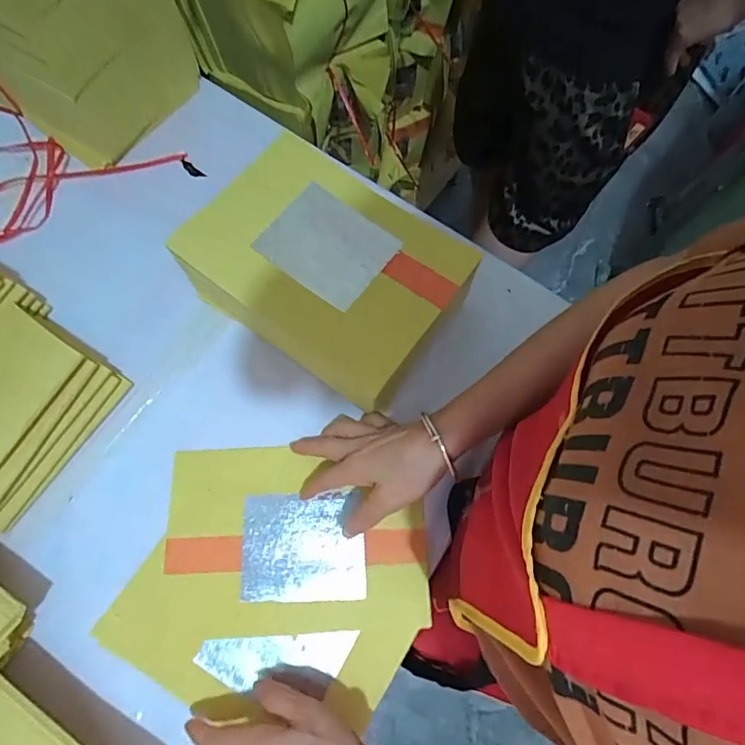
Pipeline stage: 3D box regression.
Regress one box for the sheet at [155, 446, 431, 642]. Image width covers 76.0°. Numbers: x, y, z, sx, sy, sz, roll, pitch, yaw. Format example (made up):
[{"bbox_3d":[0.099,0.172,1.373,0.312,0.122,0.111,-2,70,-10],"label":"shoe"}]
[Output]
[{"bbox_3d":[-0.067,0.146,0.425,0.224,0.010,0.154,-1,72,-2],"label":"sheet"}]

